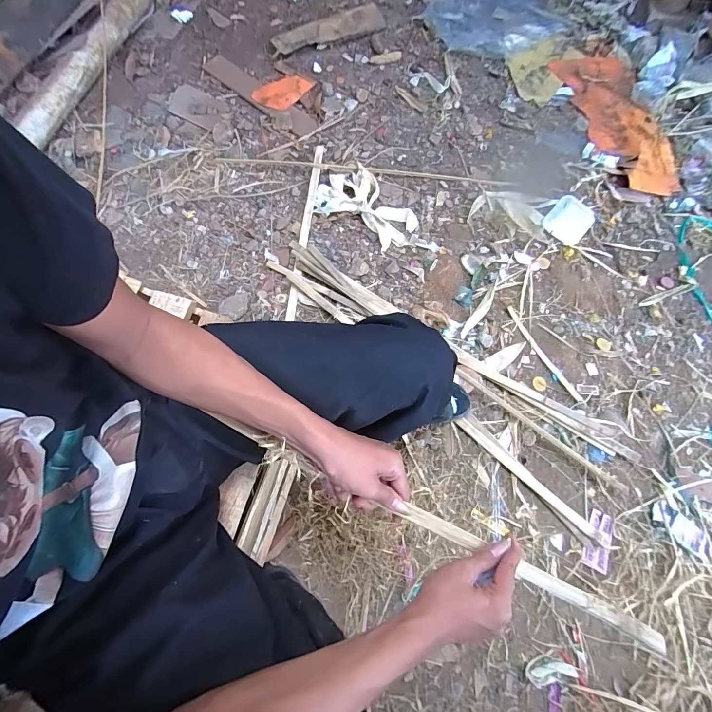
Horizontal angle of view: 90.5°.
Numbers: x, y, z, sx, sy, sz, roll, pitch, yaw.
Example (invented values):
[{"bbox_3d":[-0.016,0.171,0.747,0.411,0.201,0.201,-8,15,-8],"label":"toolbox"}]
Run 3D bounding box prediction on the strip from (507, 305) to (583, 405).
[{"bbox_3d":[0.502,-0.007,0.954,0.024,0.011,0.302,-26,74,-10],"label":"strip"}]

